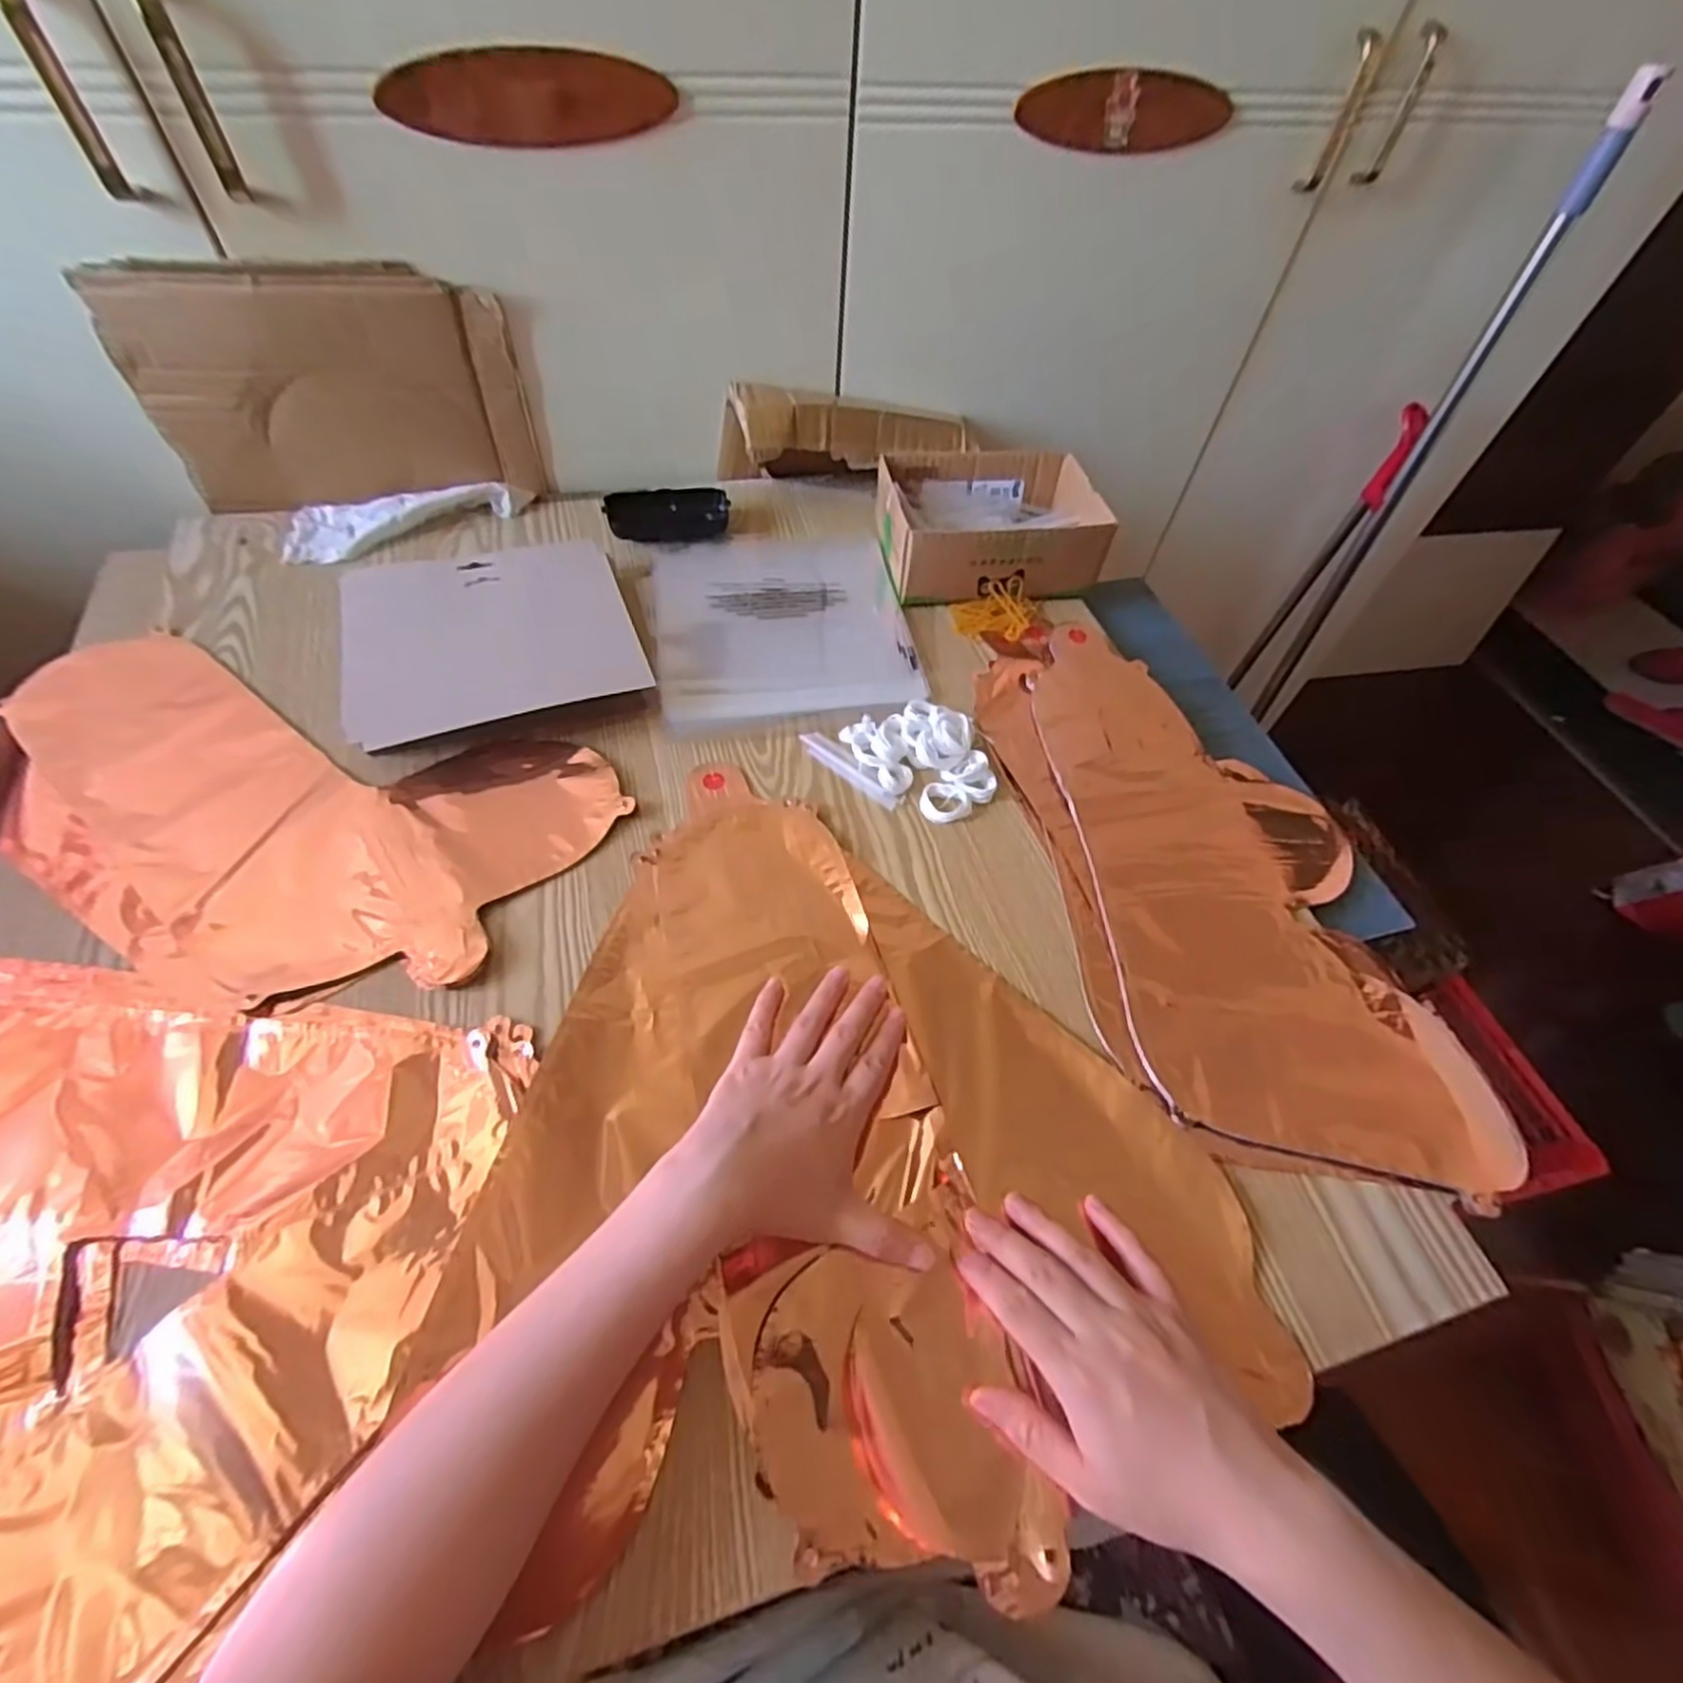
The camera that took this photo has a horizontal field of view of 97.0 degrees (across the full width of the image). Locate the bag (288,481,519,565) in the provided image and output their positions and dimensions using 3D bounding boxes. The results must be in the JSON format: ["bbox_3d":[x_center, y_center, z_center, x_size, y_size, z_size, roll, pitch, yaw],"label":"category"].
[{"bbox_3d":[-0.396,-0.295,0.657,0.182,0.024,0.082,-27,61,-21],"label":"bag"}]

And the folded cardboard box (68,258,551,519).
[{"bbox_3d":[-0.405,-0.361,0.606,0.272,0.176,0.043,-3,55,-7],"label":"folded cardboard box"}]

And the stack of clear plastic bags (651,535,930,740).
[{"bbox_3d":[-0.051,-0.189,0.622,0.202,0.009,0.233,-8,55,-10],"label":"stack of clear plastic bags"}]

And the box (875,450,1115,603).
[{"bbox_3d":[0.129,-0.282,0.664,0.184,0.064,0.146,-6,55,-9],"label":"box"}]

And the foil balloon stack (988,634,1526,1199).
[{"bbox_3d":[0.243,0.011,0.500,0.215,0.020,0.411,-6,55,-9],"label":"foil balloon stack"}]

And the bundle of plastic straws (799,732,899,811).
[{"bbox_3d":[0.005,-0.052,0.532,0.088,0.006,0.019,40,61,22],"label":"bundle of plastic straws"}]

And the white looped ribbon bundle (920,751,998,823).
[{"bbox_3d":[0.083,-0.037,0.524,0.061,0.013,0.035,-32,63,-24],"label":"white looped ribbon bundle"}]

